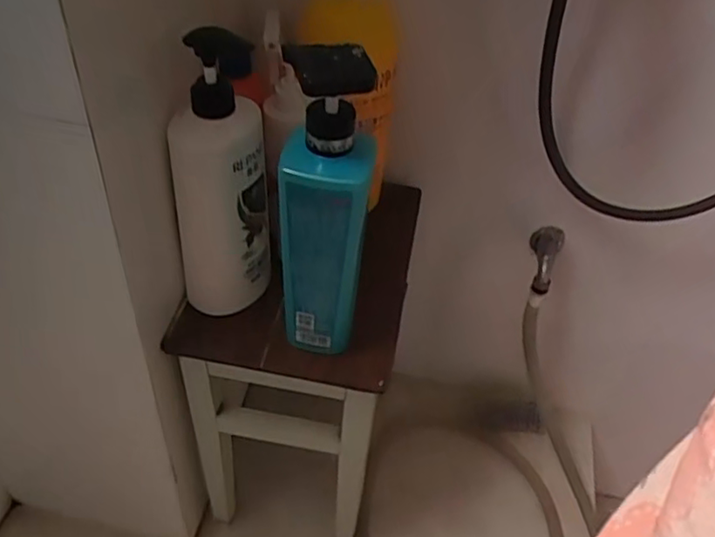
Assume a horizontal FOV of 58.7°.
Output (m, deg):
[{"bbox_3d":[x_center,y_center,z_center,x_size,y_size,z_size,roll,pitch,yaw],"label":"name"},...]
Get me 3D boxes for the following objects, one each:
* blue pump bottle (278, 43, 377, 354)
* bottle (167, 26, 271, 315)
[{"bbox_3d":[-0.029,-0.040,0.532,0.066,0.279,0.058,2,43,-3],"label":"blue pump bottle"},{"bbox_3d":[-0.127,-0.086,0.602,0.083,0.246,0.115,-3,43,-10],"label":"bottle"}]

